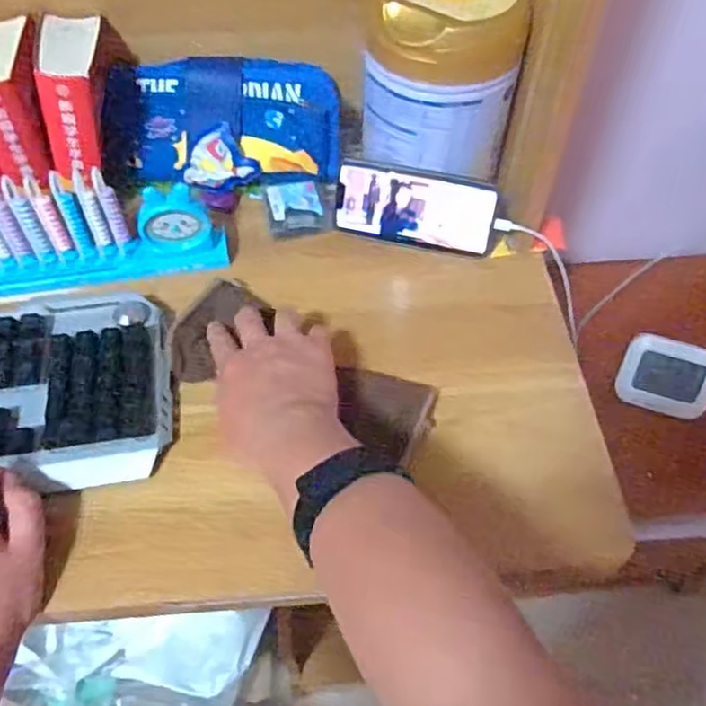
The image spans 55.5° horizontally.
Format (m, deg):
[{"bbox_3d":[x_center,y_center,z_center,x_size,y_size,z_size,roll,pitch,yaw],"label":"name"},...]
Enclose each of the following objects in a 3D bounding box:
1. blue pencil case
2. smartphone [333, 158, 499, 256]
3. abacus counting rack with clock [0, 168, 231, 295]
[{"bbox_3d":[-0.122,-0.221,0.644,0.219,0.108,0.050,5,14,3],"label":"blue pencil case"},{"bbox_3d":[0.055,-0.131,0.607,0.143,0.068,0.007,12,30,7],"label":"smartphone"},{"bbox_3d":[-0.234,-0.105,0.573,0.233,0.093,0.042,-9,55,-7],"label":"abacus counting rack with clock"}]

